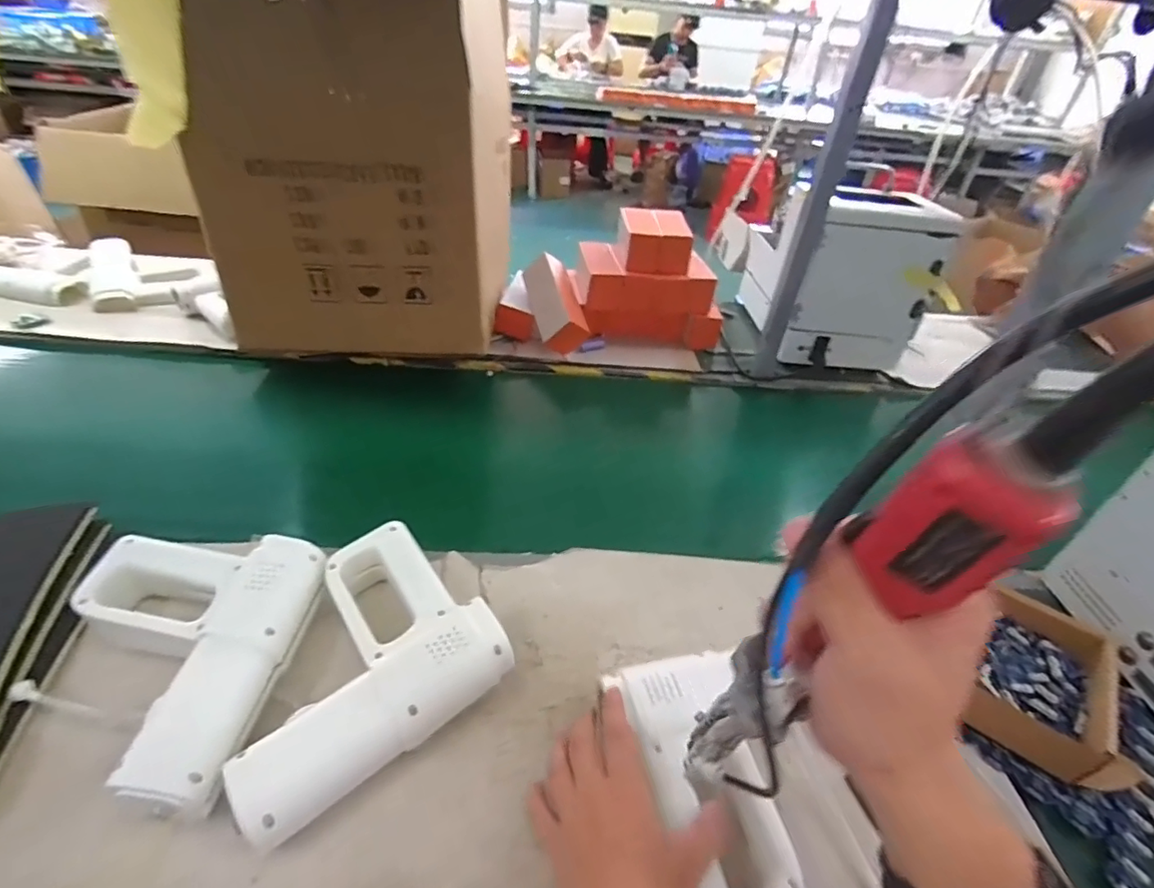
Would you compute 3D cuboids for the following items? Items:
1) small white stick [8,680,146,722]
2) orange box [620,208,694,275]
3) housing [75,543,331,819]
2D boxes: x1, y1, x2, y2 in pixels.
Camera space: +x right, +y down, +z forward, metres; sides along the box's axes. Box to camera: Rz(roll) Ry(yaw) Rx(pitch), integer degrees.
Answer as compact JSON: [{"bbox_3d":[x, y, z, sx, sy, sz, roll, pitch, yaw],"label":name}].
[{"bbox_3d":[-0.407,0.214,0.456,0.092,0.007,0.014,35,27,-29],"label":"small white stick"},{"bbox_3d":[0.143,-0.377,1.036,0.119,0.065,0.175,5,38,-2],"label":"orange box"},{"bbox_3d":[-0.336,0.173,0.460,0.188,0.066,0.214,8,38,1],"label":"housing"}]

